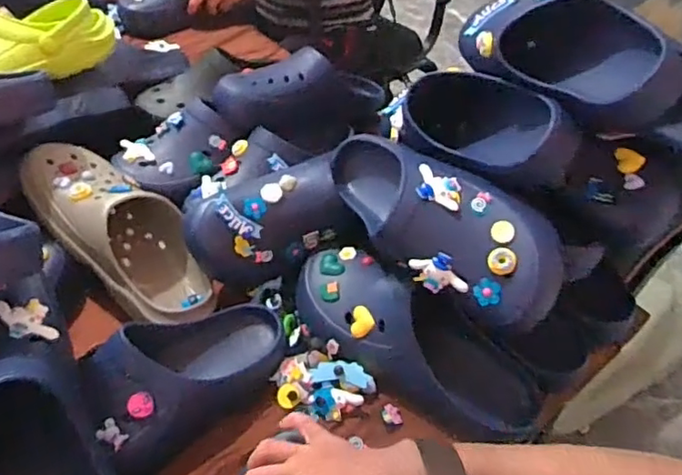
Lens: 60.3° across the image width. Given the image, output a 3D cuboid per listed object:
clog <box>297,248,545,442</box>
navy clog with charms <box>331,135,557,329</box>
[{"bbox_3d":[0.078,0.100,0.630,0.296,0.085,0.106,27,53,20],"label":"clog"},{"bbox_3d":[0.089,-0.020,0.603,0.108,0.098,0.292,-29,56,-26],"label":"navy clog with charms"}]

